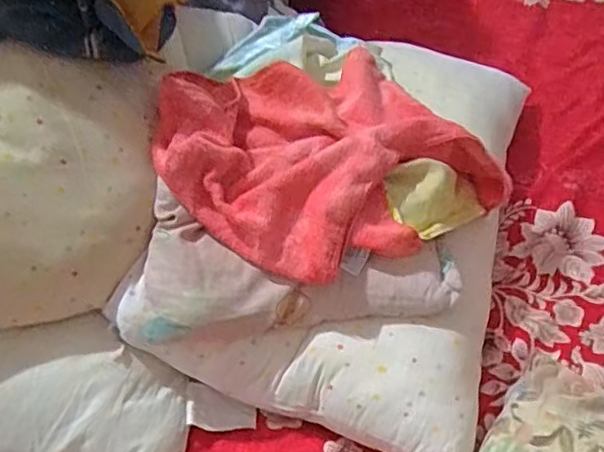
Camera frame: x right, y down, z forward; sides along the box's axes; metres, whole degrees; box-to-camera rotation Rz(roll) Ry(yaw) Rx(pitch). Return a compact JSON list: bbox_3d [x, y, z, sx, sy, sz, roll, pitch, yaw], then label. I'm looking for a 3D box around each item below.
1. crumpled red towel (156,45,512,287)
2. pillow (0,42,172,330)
[{"bbox_3d":[0.037,-0.084,0.673,0.361,0.130,0.249,-24,48,-18],"label":"crumpled red towel"},{"bbox_3d":[-0.297,-0.032,0.623,0.289,0.081,0.275,-1,86,-21],"label":"pillow"}]

